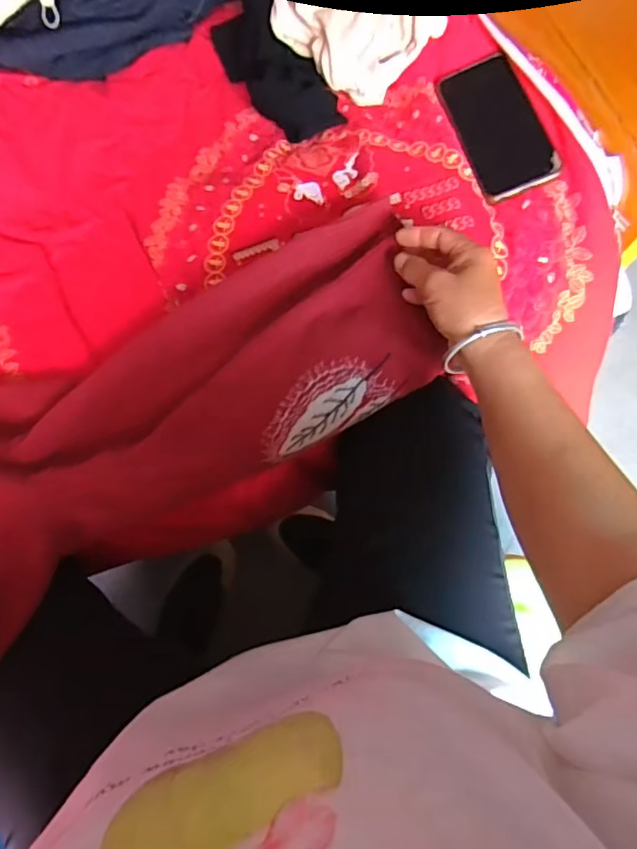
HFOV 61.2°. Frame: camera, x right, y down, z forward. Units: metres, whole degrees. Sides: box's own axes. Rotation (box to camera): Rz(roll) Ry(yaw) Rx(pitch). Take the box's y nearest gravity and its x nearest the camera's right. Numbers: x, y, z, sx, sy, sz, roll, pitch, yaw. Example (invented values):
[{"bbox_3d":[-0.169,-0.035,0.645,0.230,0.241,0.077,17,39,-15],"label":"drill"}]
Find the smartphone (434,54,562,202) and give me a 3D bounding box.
[{"bbox_3d":[0.175,-0.297,0.534,0.072,0.010,0.165,-19,69,16],"label":"smartphone"}]

